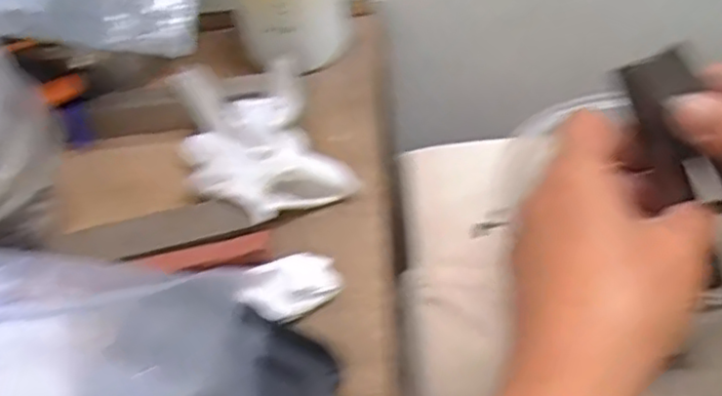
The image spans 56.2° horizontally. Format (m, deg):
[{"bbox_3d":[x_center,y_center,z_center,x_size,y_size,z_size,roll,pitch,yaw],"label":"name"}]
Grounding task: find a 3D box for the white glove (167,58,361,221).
[{"bbox_3d":[-0.061,-0.032,0.400,0.083,0.033,0.121,-23,52,-12],"label":"white glove"}]

